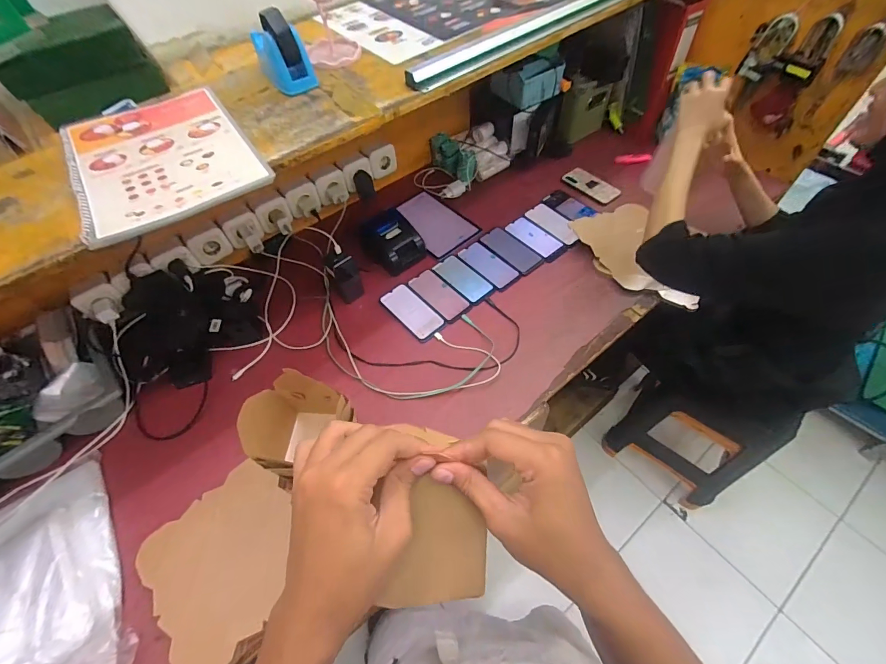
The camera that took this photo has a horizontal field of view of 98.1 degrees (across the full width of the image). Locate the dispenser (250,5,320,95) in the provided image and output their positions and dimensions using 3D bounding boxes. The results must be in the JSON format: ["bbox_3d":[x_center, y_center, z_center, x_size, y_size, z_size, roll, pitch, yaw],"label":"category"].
[{"bbox_3d":[-0.270,-0.470,0.630,0.074,0.098,0.127,-24,58,-11],"label":"dispenser"}]

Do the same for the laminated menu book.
[{"bbox_3d":[-0.410,-0.261,0.560,0.225,0.016,0.317,-31,59,-16],"label":"laminated menu book"}]

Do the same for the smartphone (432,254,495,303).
[{"bbox_3d":[0.048,-0.133,0.950,0.076,0.005,0.156,-38,61,-19],"label":"smartphone"}]

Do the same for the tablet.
[{"bbox_3d":[-0.035,-0.310,1.073,0.163,0.006,0.257,-36,61,-19],"label":"tablet"}]

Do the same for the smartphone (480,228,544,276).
[{"bbox_3d":[0.171,-0.213,0.989,0.079,0.008,0.165,-34,60,-18],"label":"smartphone"}]

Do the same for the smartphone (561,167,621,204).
[{"bbox_3d":[0.430,-0.427,1.115,0.075,0.011,0.176,-33,56,-9],"label":"smartphone"}]

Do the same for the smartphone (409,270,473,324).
[{"bbox_3d":[-0.008,-0.088,0.924,0.075,0.008,0.163,-36,61,-19],"label":"smartphone"}]

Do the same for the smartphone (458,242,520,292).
[{"bbox_3d":[0.112,-0.171,0.968,0.071,0.007,0.163,-34,60,-17],"label":"smartphone"}]

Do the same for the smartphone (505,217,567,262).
[{"bbox_3d":[0.239,-0.248,1.013,0.079,0.010,0.173,-31,59,-16],"label":"smartphone"}]

